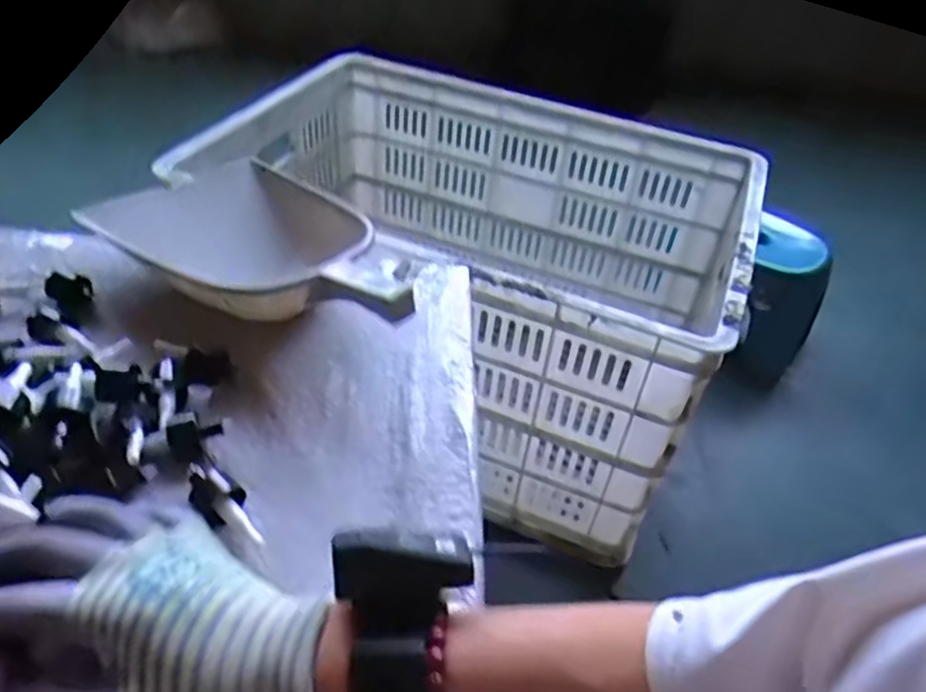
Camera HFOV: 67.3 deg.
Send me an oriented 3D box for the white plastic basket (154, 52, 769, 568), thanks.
[{"bbox_3d":[0.005,-0.100,1.035,0.694,0.401,0.489,19,42,14],"label":"white plastic basket"}]

